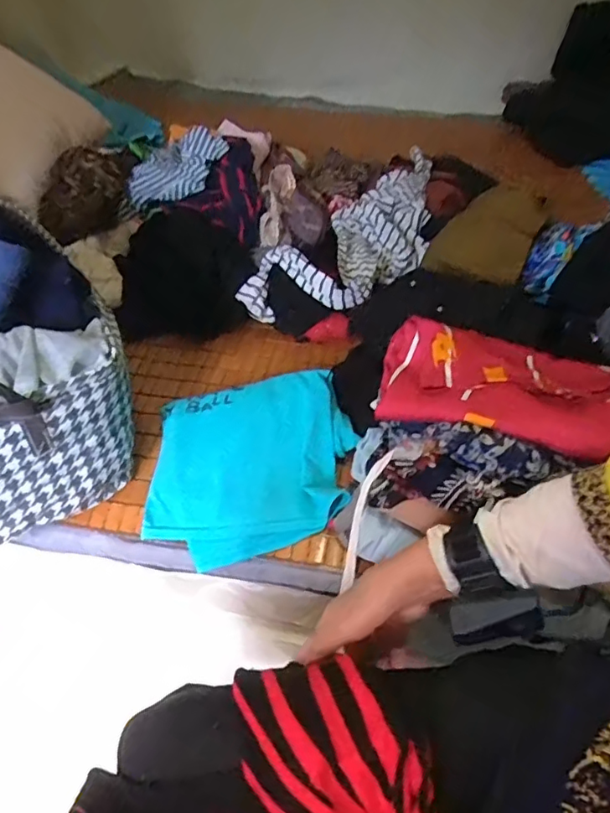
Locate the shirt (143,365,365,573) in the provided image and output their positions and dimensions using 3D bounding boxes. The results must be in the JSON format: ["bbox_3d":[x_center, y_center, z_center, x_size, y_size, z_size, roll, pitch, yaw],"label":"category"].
[{"bbox_3d":[-0.064,0.069,0.694,0.249,0.079,0.215,-3,47,-3],"label":"shirt"}]

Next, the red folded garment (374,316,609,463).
[{"bbox_3d":[0.206,-0.023,0.567,0.253,0.039,0.134,12,49,11],"label":"red folded garment"}]

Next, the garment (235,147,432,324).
[{"bbox_3d":[0.111,-0.290,0.961,0.177,0.084,0.521,29,54,25],"label":"garment"}]

